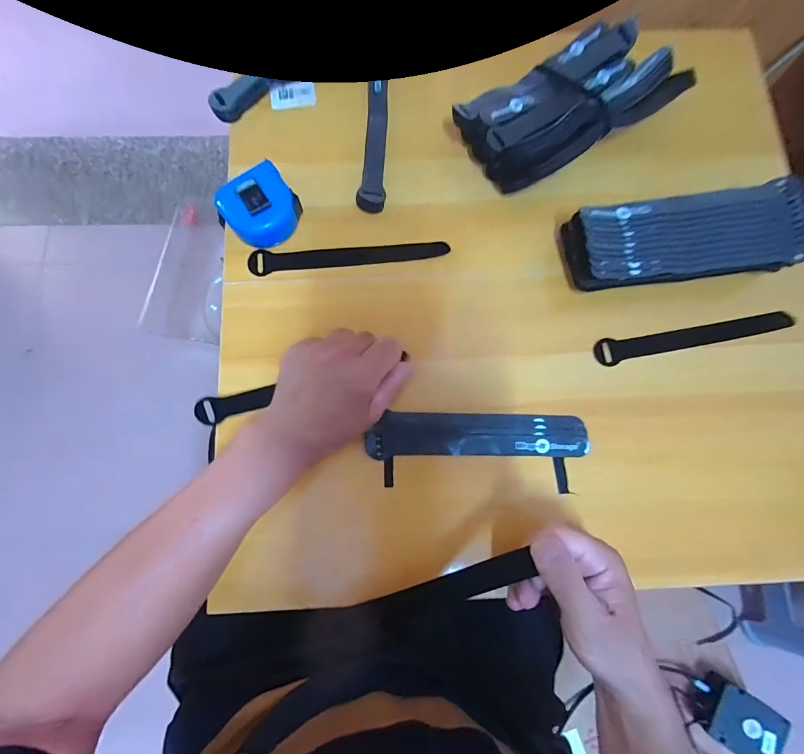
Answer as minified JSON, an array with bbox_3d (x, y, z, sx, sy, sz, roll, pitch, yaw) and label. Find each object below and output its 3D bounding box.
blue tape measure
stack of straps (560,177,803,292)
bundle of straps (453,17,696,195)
[{"bbox_3d":[-0.139,-0.164,0.382,0.069,0.035,0.058,-33,81,-7],"label":"blue tape measure"},{"bbox_3d":[0.263,-0.128,0.369,0.201,0.045,0.078,-6,79,-2],"label":"stack of straps"},{"bbox_3d":[0.170,-0.277,0.397,0.217,0.047,0.111,-33,81,-7],"label":"bundle of straps"}]

